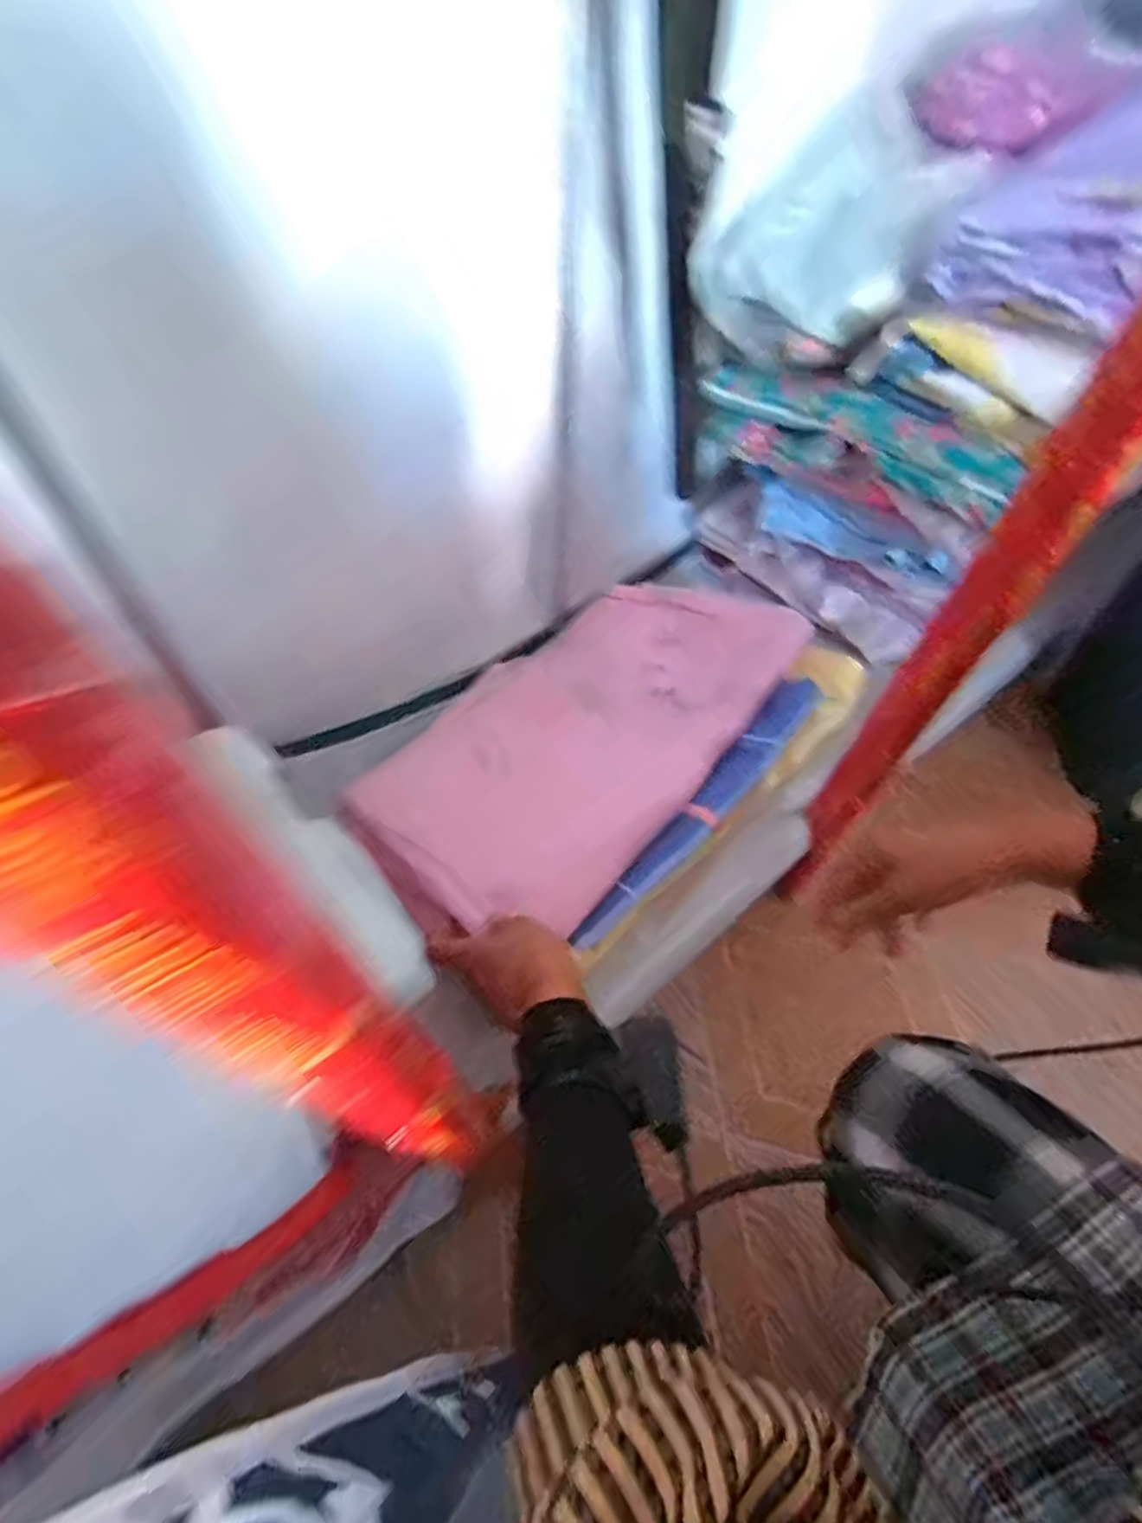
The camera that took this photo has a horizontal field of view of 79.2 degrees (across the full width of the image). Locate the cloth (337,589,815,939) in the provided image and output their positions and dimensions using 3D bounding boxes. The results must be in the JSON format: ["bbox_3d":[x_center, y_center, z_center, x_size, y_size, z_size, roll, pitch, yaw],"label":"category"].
[{"bbox_3d":[0.014,-0.035,0.701,0.255,0.053,0.475,31,57,20],"label":"cloth"}]

